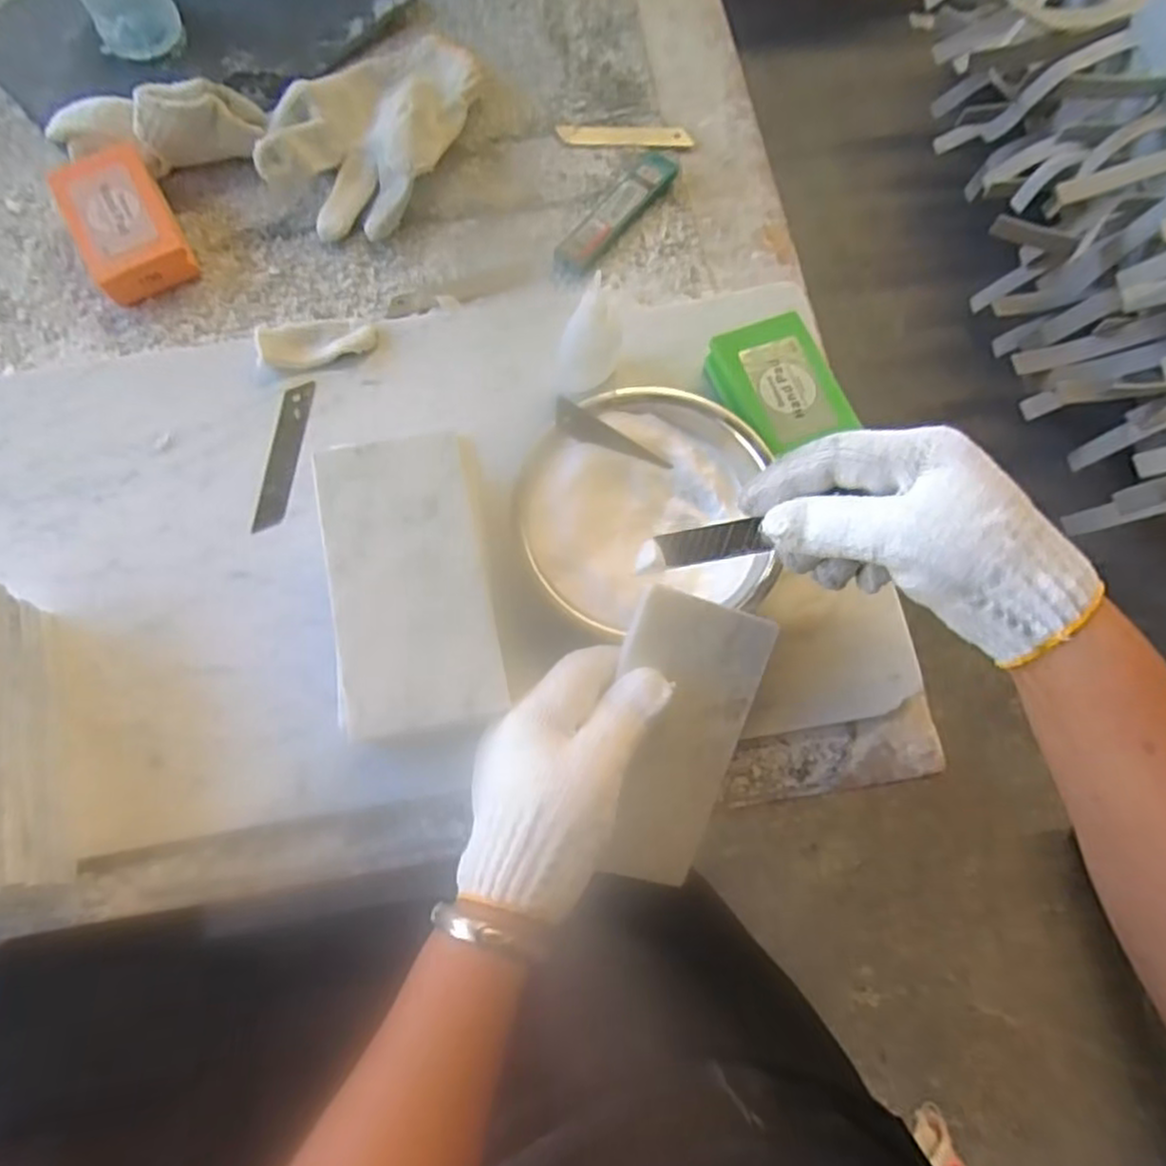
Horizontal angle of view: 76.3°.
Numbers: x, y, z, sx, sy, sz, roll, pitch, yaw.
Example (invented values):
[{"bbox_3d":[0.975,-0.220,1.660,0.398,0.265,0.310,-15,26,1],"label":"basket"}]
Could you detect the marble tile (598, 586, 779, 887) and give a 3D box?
[{"bbox_3d":[0.046,0.083,0.386,0.075,0.005,0.150,17,93,-17],"label":"marble tile"}]

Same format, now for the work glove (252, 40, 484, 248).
[{"bbox_3d":[-0.147,-0.330,0.527,0.118,0.042,0.184,16,73,5],"label":"work glove"}]

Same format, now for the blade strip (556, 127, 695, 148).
[{"bbox_3d":[0.032,-0.332,0.555,0.098,0.005,0.019,1,72,-2],"label":"blade strip"}]

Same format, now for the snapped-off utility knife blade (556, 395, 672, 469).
[{"bbox_3d":[0.017,-0.082,0.429,0.075,0.005,0.016,23,106,-19],"label":"snapped-off utility knife blade"}]

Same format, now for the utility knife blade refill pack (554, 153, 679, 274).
[{"bbox_3d":[0.022,-0.263,0.530,0.028,0.011,0.121,37,76,11],"label":"utility knife blade refill pack"}]

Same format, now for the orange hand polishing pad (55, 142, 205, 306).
[{"bbox_3d":[-0.308,-0.240,0.502,0.063,0.039,0.100,-25,76,-10],"label":"orange hand polishing pad"}]

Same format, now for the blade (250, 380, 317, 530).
[{"bbox_3d":[-0.187,-0.080,0.465,0.020,0.004,0.101,5,72,2],"label":"blade"}]

